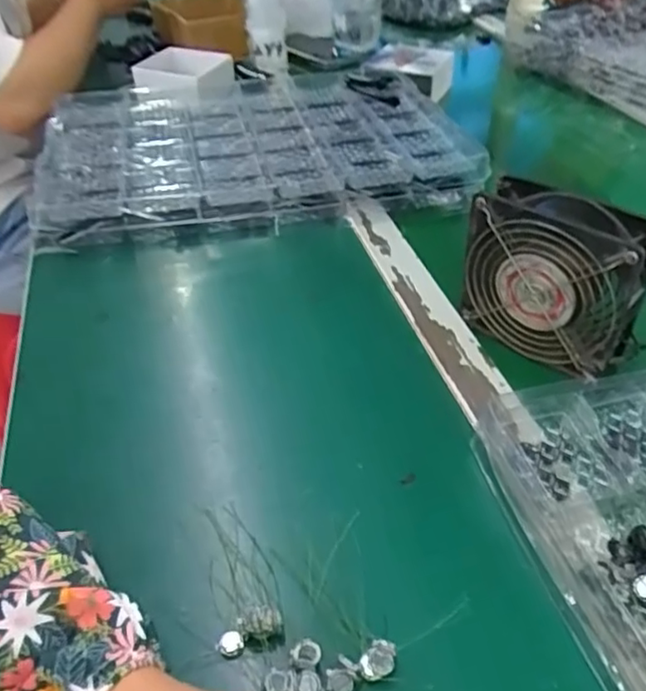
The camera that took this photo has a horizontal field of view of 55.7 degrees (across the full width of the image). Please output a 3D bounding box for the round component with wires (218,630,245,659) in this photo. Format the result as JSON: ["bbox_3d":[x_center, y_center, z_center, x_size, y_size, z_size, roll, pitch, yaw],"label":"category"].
[{"bbox_3d":[-0.045,0.148,0.303,0.012,0.004,0.014,-21,44,-18],"label":"round component with wires"}]

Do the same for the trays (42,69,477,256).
[{"bbox_3d":[-0.083,-0.249,0.726,0.447,0.053,0.358,-8,41,-7],"label":"trays"}]

